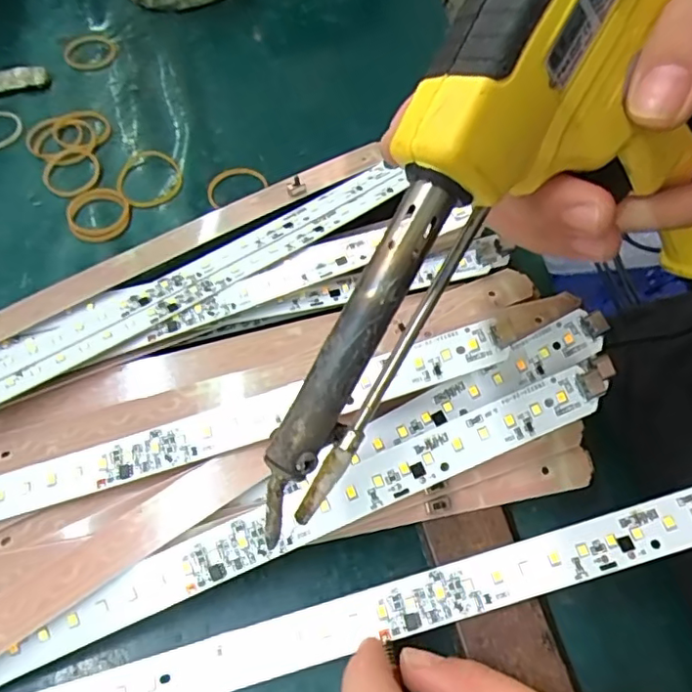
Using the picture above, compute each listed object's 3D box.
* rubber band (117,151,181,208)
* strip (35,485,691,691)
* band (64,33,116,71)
[{"bbox_3d":[-0.106,-0.090,0.313,0.033,0.005,0.039,-6,61,-5],"label":"rubber band"},{"bbox_3d":[0.021,0.085,0.192,0.278,0.006,0.018,-17,63,0],"label":"strip"},{"bbox_3d":[-0.161,-0.185,0.367,0.032,0.004,0.035,-11,62,-6],"label":"band"}]

